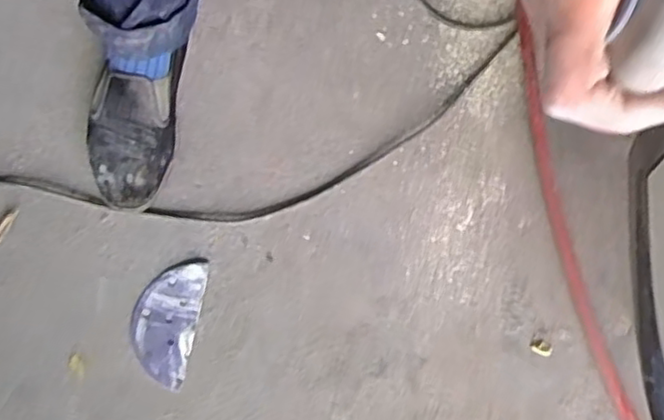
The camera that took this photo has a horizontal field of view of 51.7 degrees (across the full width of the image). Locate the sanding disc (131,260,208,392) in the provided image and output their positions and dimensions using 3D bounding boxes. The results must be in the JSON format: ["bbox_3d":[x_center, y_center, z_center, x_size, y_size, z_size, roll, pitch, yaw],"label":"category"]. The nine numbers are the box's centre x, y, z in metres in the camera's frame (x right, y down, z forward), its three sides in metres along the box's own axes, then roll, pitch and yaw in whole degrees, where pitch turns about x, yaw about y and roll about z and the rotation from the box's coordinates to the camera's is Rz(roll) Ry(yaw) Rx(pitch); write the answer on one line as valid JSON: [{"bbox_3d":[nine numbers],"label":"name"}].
[{"bbox_3d":[-0.186,0.123,0.767,0.069,0.012,0.138,11,79,1],"label":"sanding disc"}]

